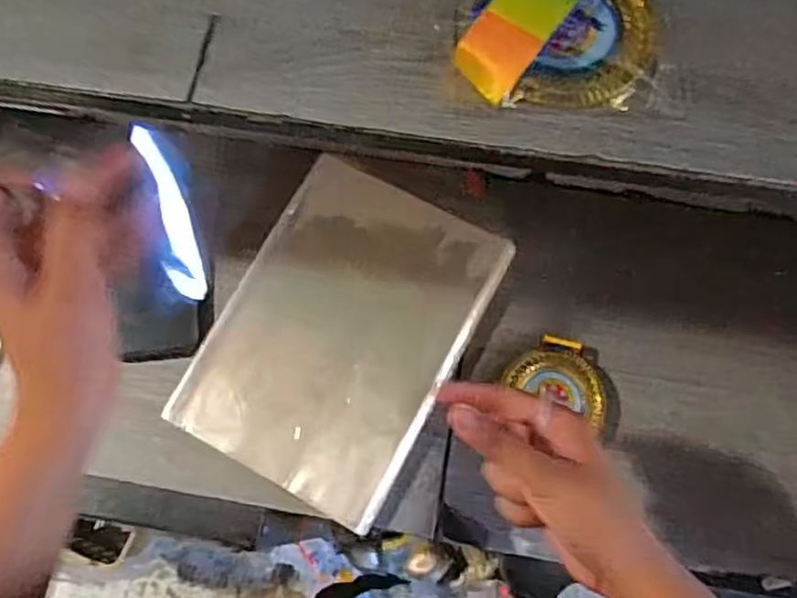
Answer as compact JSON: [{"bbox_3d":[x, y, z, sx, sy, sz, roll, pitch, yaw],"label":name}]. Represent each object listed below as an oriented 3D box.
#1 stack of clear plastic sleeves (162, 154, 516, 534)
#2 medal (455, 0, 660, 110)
[{"bbox_3d":[-0.045,0.026,0.548,0.179,0.011,0.249,28,79,8],"label":"stack of clear plastic sleeves"},{"bbox_3d":[0.083,-0.129,0.306,0.074,0.015,0.112,31,76,10],"label":"medal"}]

